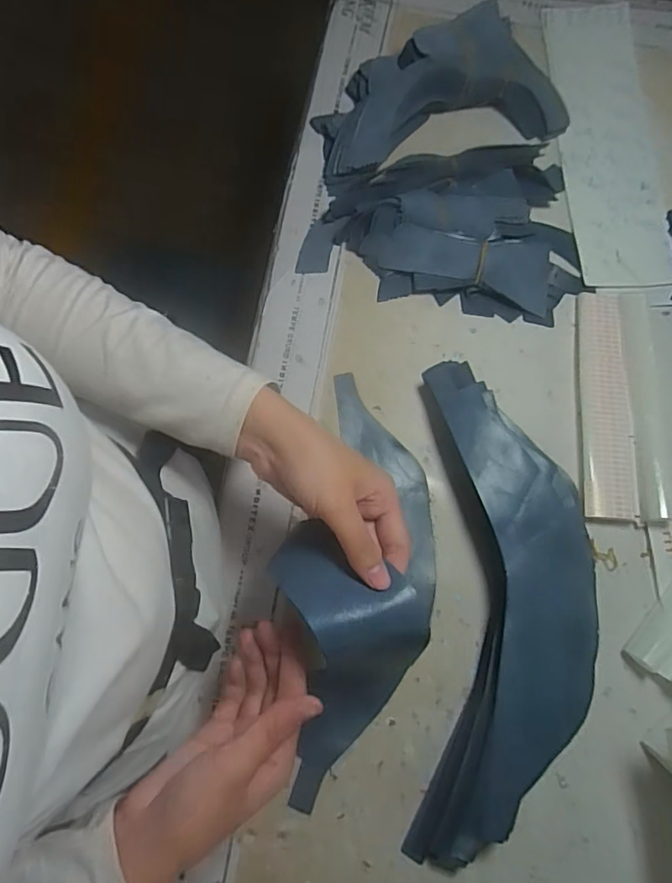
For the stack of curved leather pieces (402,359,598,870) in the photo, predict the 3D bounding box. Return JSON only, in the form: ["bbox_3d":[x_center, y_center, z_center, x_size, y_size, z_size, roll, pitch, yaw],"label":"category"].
[{"bbox_3d":[0.127,0.121,0.422,0.120,0.047,0.383,4,77,-1],"label":"stack of curved leather pieces"}]

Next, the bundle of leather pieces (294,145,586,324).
[{"bbox_3d":[0.100,-0.197,0.496,0.258,0.044,0.155,4,77,-1],"label":"bundle of leather pieces"}]

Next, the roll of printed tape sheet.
[{"bbox_3d":[0.248,-0.034,0.473,0.063,0.025,0.203,5,77,-1],"label":"roll of printed tape sheet"}]

